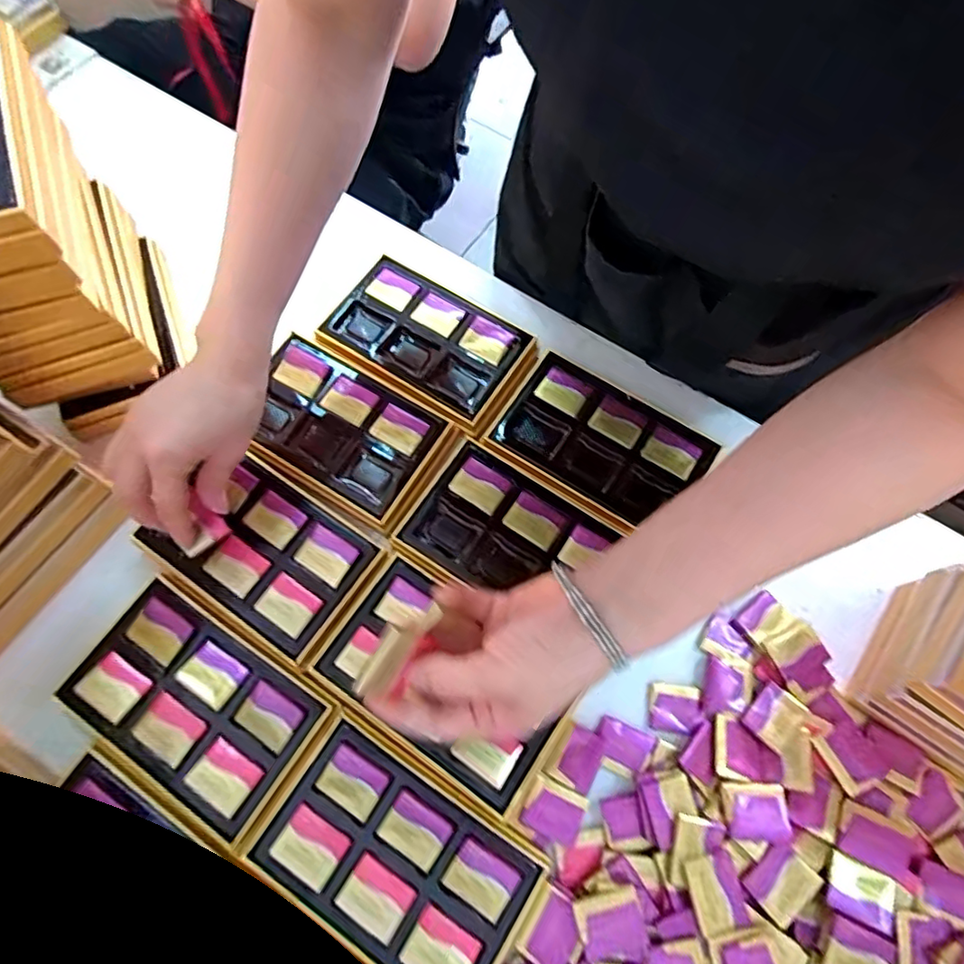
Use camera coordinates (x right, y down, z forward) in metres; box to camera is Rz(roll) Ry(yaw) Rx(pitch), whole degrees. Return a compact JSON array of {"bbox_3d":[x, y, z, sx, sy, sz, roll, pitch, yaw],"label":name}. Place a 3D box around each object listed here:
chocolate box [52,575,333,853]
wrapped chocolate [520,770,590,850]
[{"bbox_3d":[-0.195,0.154,0.404,0.161,0.040,0.100,32,73,10],"label":"chocolate box"},{"bbox_3d":[0.048,0.218,0.388,0.035,0.007,0.033,28,72,9],"label":"wrapped chocolate"}]

